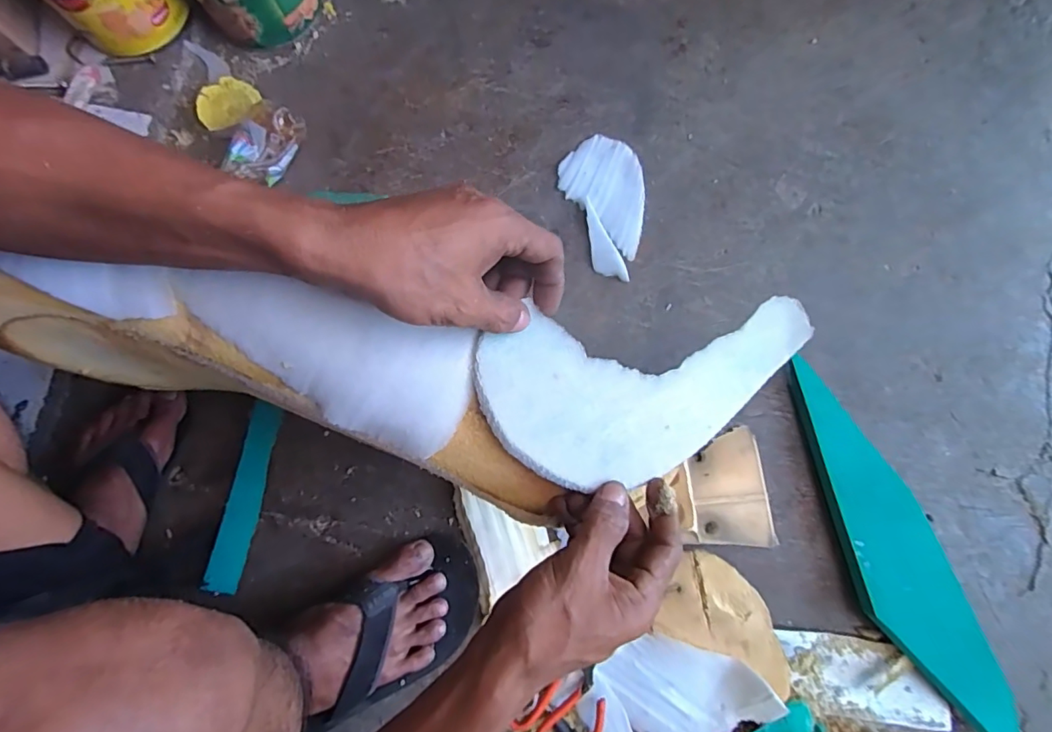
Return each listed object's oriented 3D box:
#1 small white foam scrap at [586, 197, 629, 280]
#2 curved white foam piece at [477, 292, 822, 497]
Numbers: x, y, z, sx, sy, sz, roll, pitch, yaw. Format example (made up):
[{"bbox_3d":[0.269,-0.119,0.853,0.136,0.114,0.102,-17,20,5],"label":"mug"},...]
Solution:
[{"bbox_3d":[0.090,-0.150,0.626,0.034,0.006,0.108,-18,79,-2],"label":"small white foam scrap"},{"bbox_3d":[0.111,0.012,0.381,0.296,0.022,0.112,-10,78,-26],"label":"curved white foam piece"}]

